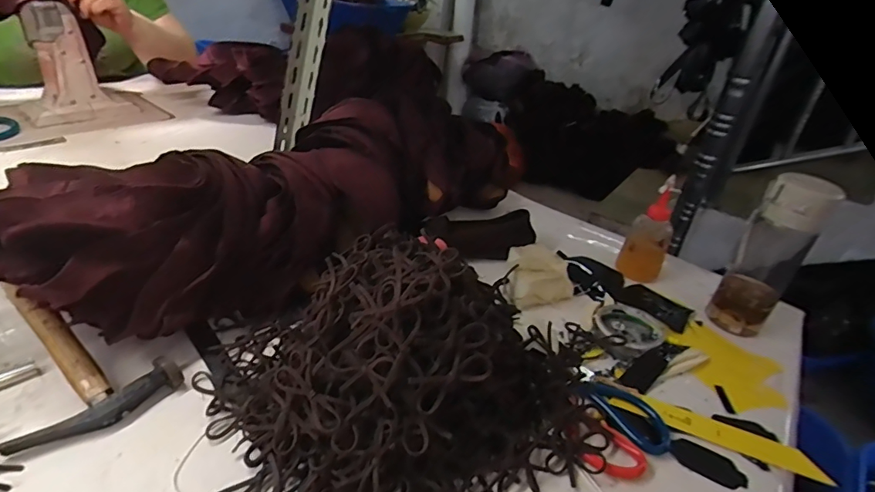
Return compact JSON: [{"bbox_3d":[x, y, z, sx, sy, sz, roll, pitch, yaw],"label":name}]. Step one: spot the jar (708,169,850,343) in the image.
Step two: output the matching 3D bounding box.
[{"bbox_3d":[0.423,0.012,0.594,0.060,0.212,0.065,-19,40,-37],"label":"jar"}]

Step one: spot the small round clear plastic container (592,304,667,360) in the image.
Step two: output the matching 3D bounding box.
[{"bbox_3d":[0.248,0.107,0.599,0.096,0.013,0.084,-3,33,-17],"label":"small round clear plastic container"}]

